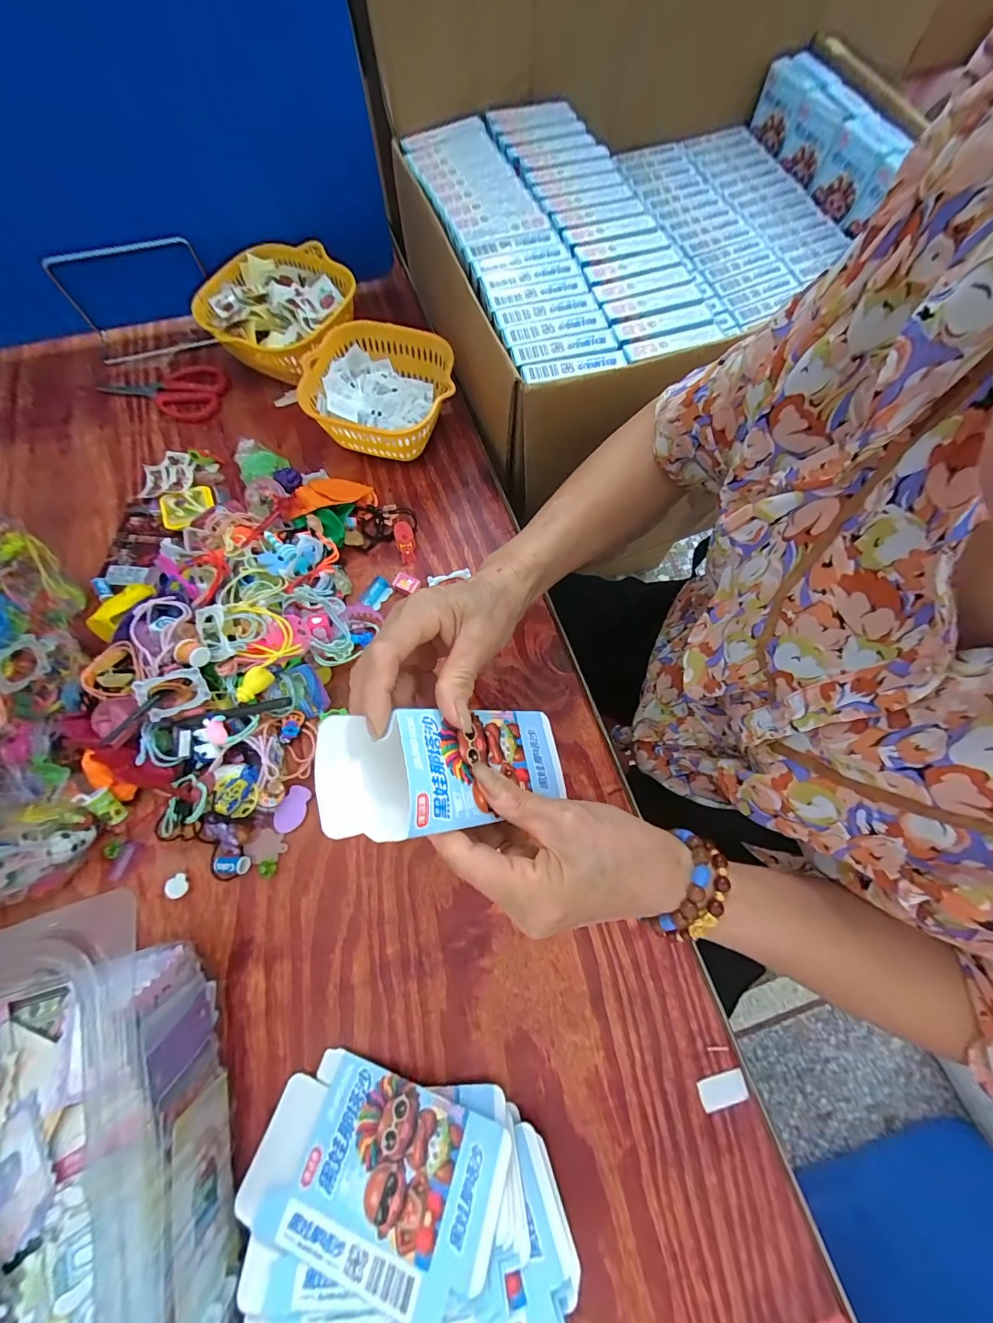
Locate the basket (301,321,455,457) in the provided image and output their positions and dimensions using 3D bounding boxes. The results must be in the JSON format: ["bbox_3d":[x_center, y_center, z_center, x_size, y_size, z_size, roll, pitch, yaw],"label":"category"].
[{"bbox_3d":[-0.116,-0.268,0.446,0.145,0.064,0.138,3,71,0],"label":"basket"}]

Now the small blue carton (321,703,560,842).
[{"bbox_3d":[-0.021,0.059,0.249,0.148,0.027,0.064,1,66,-38],"label":"small blue carton"}]

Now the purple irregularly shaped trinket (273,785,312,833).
[{"bbox_3d":[-0.162,0.117,0.343,0.022,0.004,0.036,24,72,7],"label":"purple irregularly shaped trinket"}]

